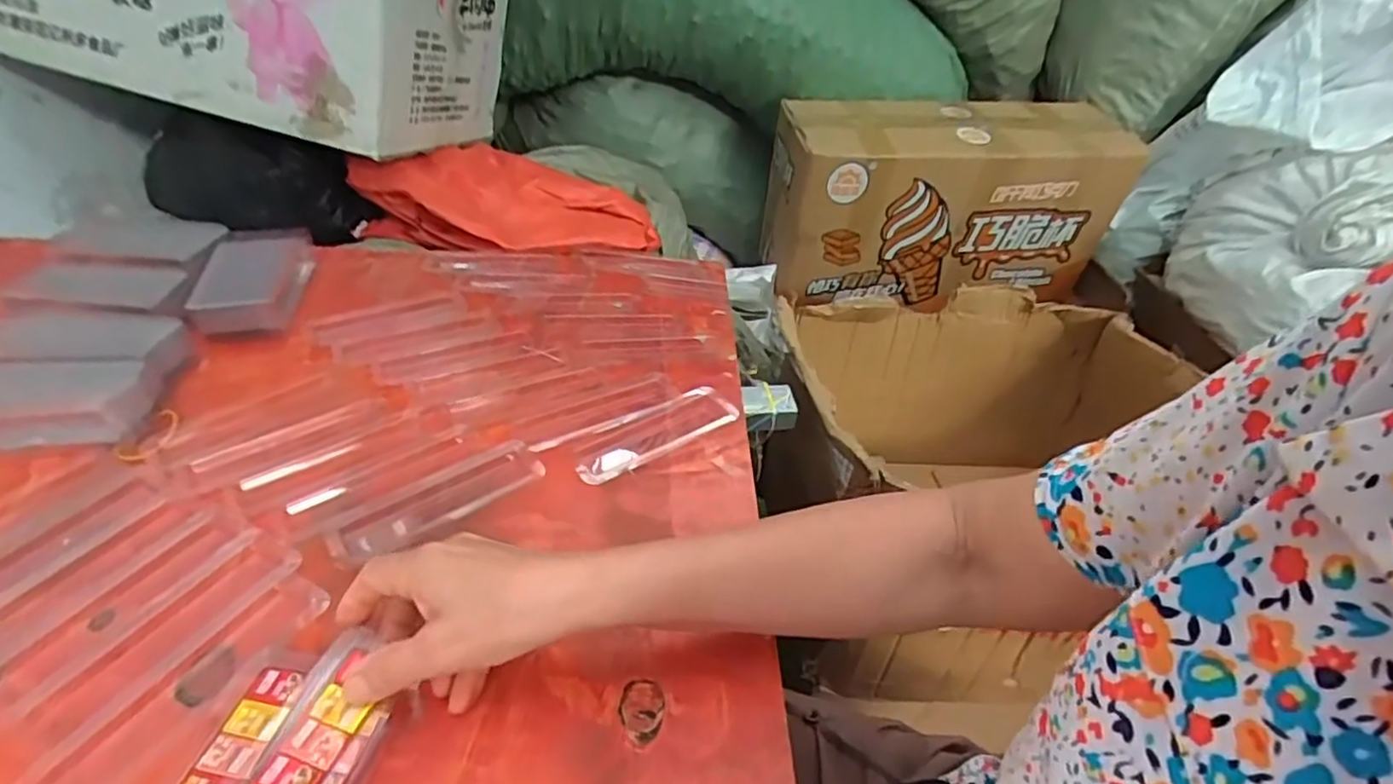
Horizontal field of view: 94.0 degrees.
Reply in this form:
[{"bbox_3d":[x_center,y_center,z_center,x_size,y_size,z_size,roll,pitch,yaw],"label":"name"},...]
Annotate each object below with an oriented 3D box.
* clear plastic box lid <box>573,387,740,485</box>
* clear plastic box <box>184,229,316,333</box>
[{"bbox_3d":[-0.032,0.030,0.505,0.136,0.011,0.045,-23,47,-30],"label":"clear plastic box lid"},{"bbox_3d":[-0.406,-0.100,0.596,0.076,0.042,0.136,-5,40,-13],"label":"clear plastic box"}]

